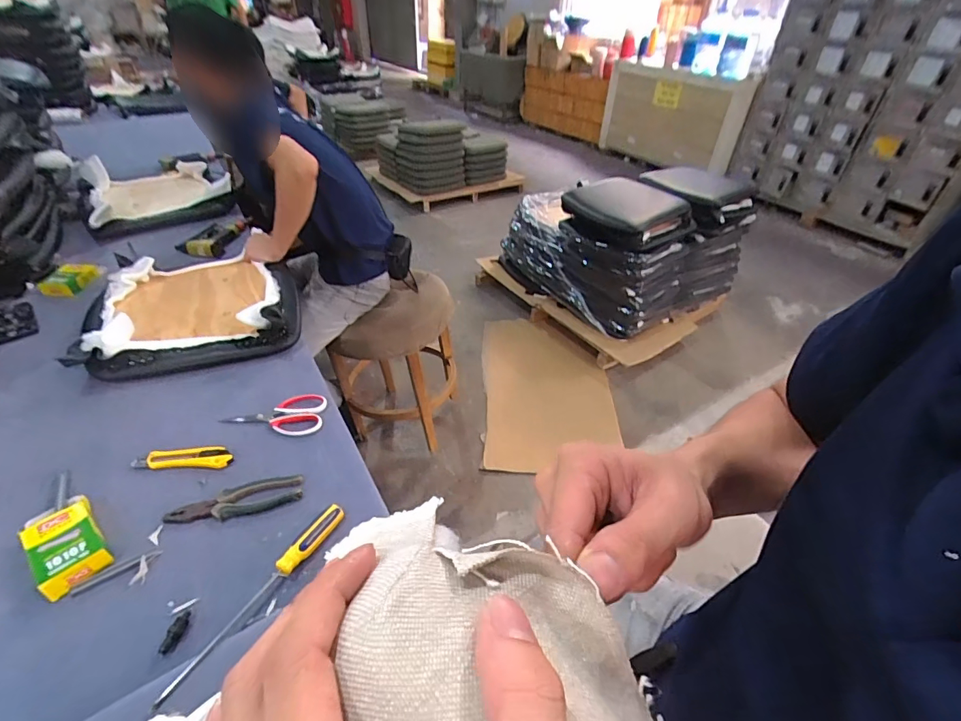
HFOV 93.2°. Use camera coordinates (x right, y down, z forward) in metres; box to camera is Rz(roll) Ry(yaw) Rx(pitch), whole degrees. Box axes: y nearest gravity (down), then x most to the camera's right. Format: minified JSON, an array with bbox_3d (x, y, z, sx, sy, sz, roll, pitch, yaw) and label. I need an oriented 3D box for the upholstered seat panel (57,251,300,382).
[{"bbox_3d":[-0.689,-0.146,1.101,0.446,0.082,0.478,-13,41,-18],"label":"upholstered seat panel"}]

